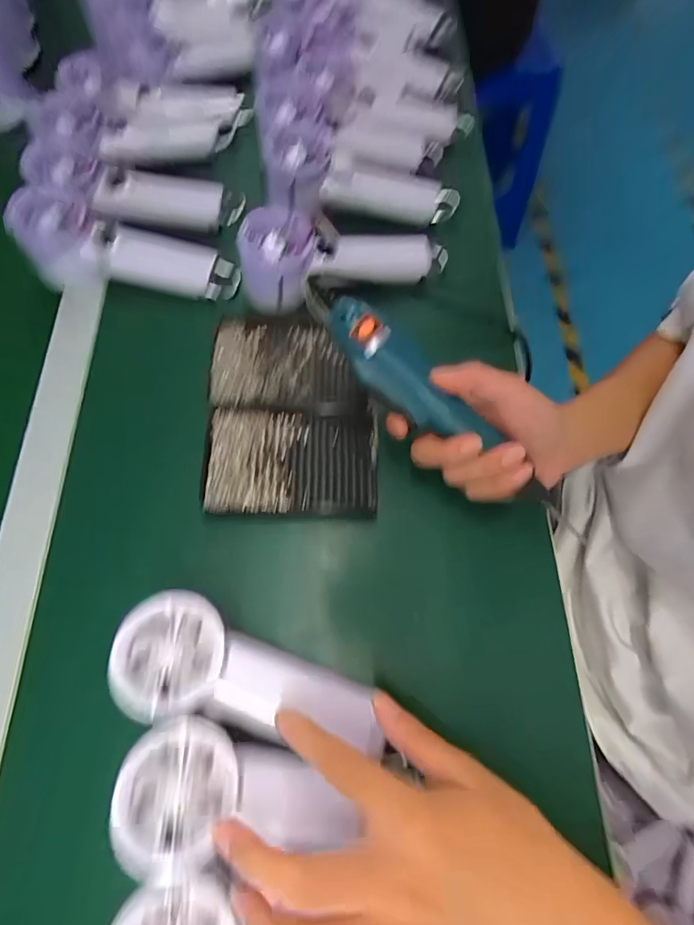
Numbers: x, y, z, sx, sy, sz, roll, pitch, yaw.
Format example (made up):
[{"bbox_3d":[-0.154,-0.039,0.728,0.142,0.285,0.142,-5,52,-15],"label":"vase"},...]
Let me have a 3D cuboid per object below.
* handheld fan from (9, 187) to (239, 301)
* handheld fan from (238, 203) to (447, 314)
[{"bbox_3d":[-0.204,-0.199,0.424,0.194,0.054,0.070,9,68,-15],"label":"handheld fan"},{"bbox_3d":[0.000,-0.200,0.417,0.200,0.054,0.074,-13,69,-6],"label":"handheld fan"}]

